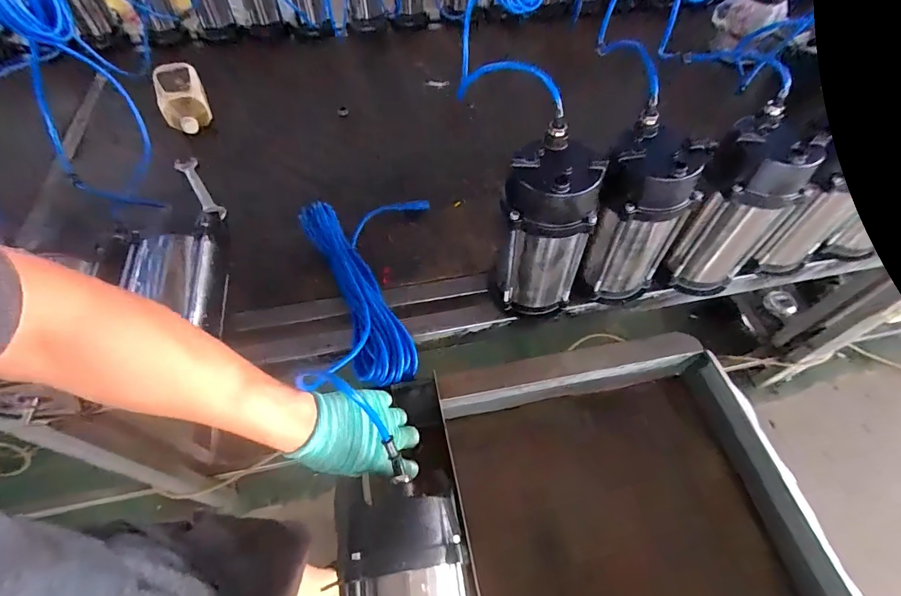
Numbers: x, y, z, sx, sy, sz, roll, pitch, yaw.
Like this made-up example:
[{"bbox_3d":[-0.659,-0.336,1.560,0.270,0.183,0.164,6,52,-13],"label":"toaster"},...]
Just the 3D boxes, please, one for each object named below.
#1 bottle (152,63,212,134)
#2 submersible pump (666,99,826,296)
[{"bbox_3d":[-0.591,-0.438,0.924,0.094,0.074,0.190,-20,59,-14],"label":"bottle"},{"bbox_3d":[0.409,-0.118,0.623,0.123,0.244,0.100,37,63,21],"label":"submersible pump"}]

